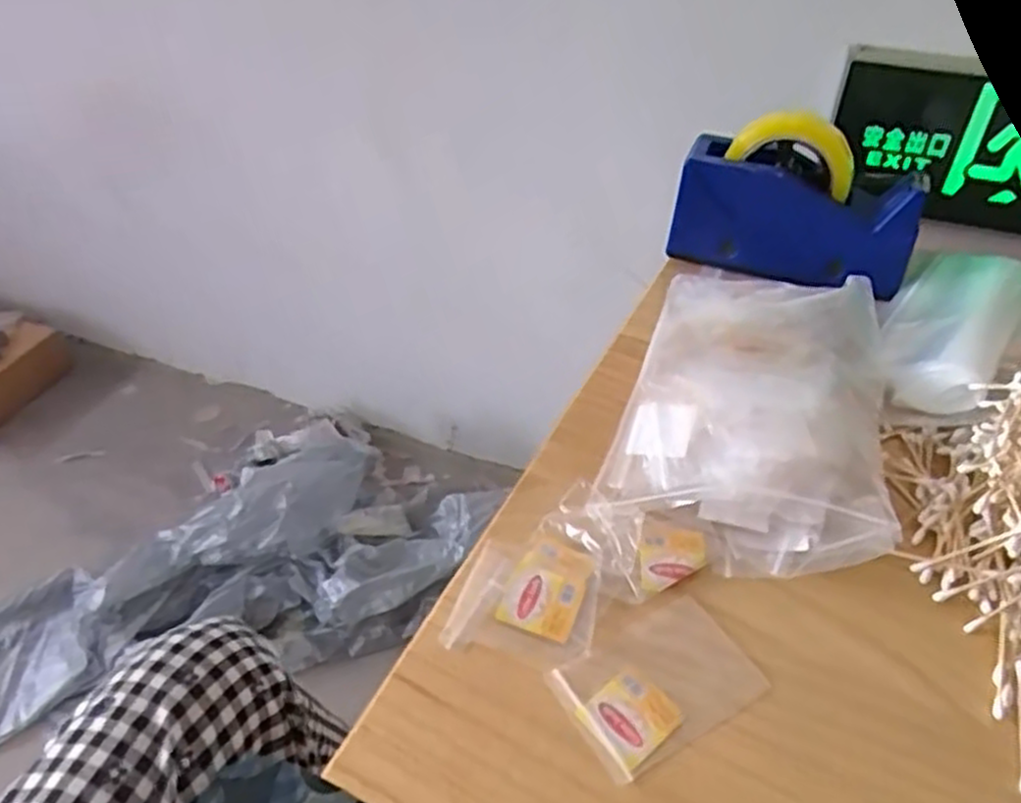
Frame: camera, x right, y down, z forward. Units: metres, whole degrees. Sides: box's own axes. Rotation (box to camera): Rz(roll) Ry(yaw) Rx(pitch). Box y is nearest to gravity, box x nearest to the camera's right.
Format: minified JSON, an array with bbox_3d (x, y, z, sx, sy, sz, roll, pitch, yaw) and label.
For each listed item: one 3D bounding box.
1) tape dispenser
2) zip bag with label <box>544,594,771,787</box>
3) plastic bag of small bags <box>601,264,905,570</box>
[{"bbox_3d":[0.249,-0.171,0.658,0.200,0.125,0.061,20,46,20],"label":"tape dispenser"},{"bbox_3d":[0.079,0.148,0.402,0.099,0.005,0.066,-22,47,-22],"label":"zip bag with label"},{"bbox_3d":[0.175,-0.007,0.536,0.167,0.052,0.277,14,44,15],"label":"plastic bag of small bags"}]

